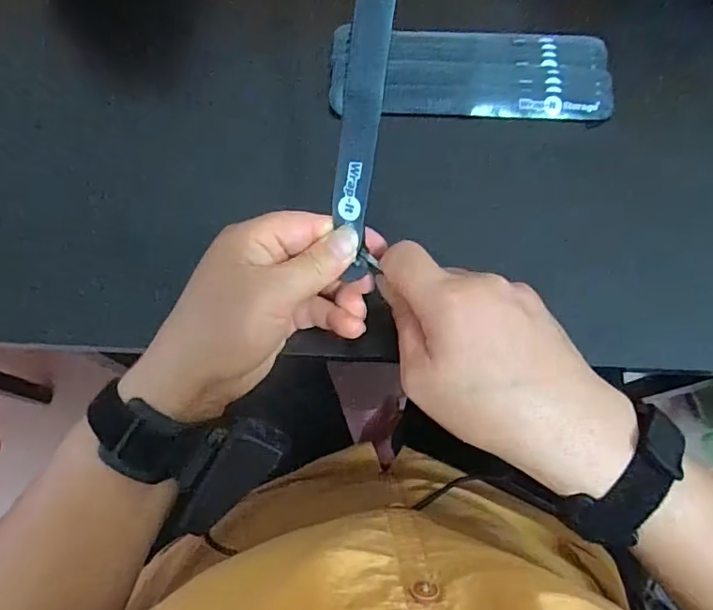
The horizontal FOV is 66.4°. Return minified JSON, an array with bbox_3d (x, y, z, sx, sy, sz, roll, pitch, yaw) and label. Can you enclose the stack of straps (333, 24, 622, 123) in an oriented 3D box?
[{"bbox_3d":[0.084,-0.172,0.399,0.200,0.015,0.073,1,73,-2],"label":"stack of straps"}]

